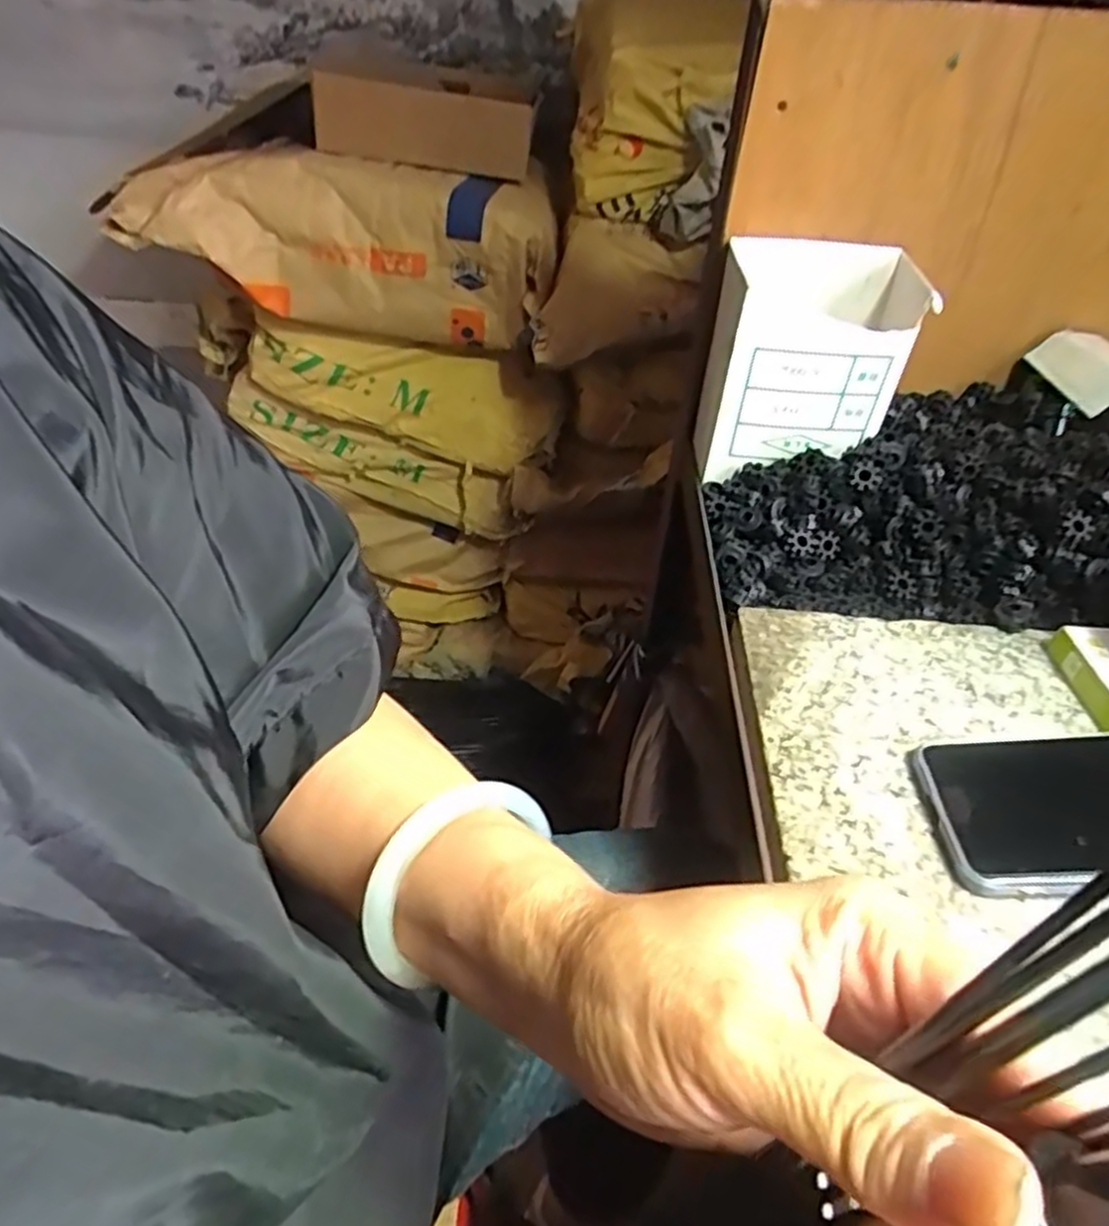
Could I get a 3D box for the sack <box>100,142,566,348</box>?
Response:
[{"bbox_3d":[-0.267,-0.478,0.989,0.530,0.188,0.203,4,41,1],"label":"sack"}]

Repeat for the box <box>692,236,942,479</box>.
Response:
[{"bbox_3d":[0.170,-0.168,0.528,0.129,0.145,0.084,8,41,5],"label":"box"}]

